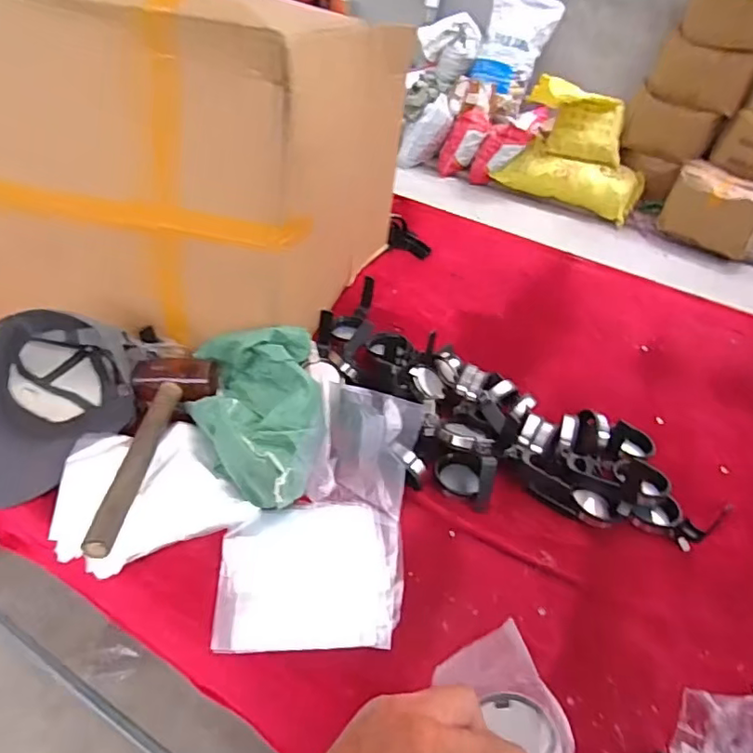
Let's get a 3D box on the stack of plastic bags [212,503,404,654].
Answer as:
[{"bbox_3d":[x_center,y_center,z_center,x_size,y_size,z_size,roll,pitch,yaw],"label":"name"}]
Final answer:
[{"bbox_3d":[-0.065,0.203,0.585,0.186,0.014,0.162,3,39,-9],"label":"stack of plastic bags"}]

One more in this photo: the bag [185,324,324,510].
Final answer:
[{"bbox_3d":[-0.140,0.055,0.654,0.162,0.125,0.242,4,39,-9],"label":"bag"}]

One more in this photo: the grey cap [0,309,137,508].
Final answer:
[{"bbox_3d":[-0.380,0.029,0.646,0.152,0.162,0.224,11,38,0],"label":"grey cap"}]

